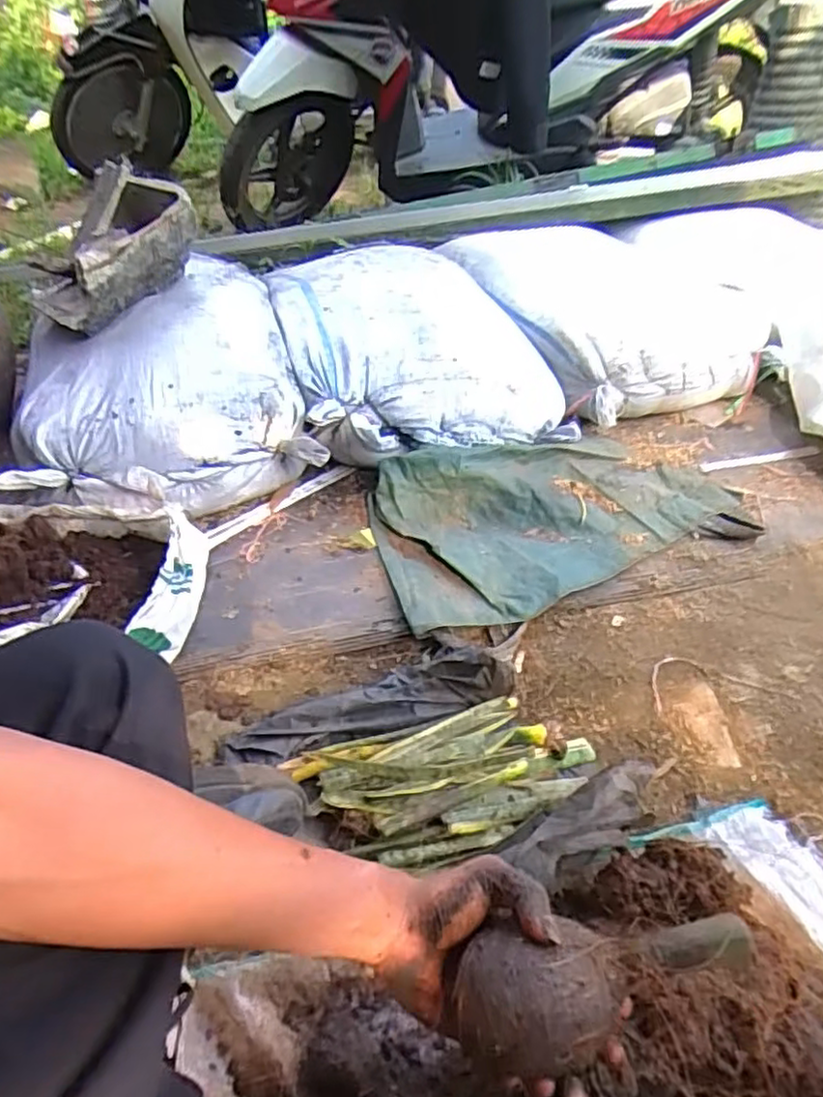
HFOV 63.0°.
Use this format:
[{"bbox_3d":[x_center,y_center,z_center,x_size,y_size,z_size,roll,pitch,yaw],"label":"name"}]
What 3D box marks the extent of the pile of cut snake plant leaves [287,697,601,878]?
[{"bbox_3d":[0.038,0.207,0.617,0.280,0.039,0.143,-13,40,-14],"label":"pile of cut snake plant leaves"}]

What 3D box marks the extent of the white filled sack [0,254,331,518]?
[{"bbox_3d":[-0.386,-0.231,1.027,0.423,0.244,0.401,-16,45,-15],"label":"white filled sack"}]

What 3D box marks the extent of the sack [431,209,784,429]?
[{"bbox_3d":[0.452,-0.475,1.325,0.617,0.193,0.550,-12,44,-11],"label":"sack"}]

